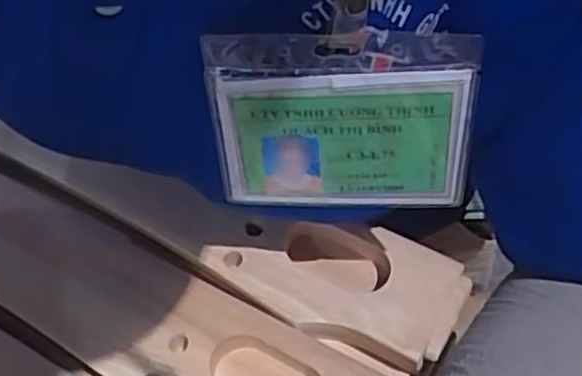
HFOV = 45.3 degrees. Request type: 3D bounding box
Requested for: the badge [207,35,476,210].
[{"bbox_3d":[0.018,-0.023,0.277,0.098,0.083,0.006,-1,42,6],"label":"badge"}]

